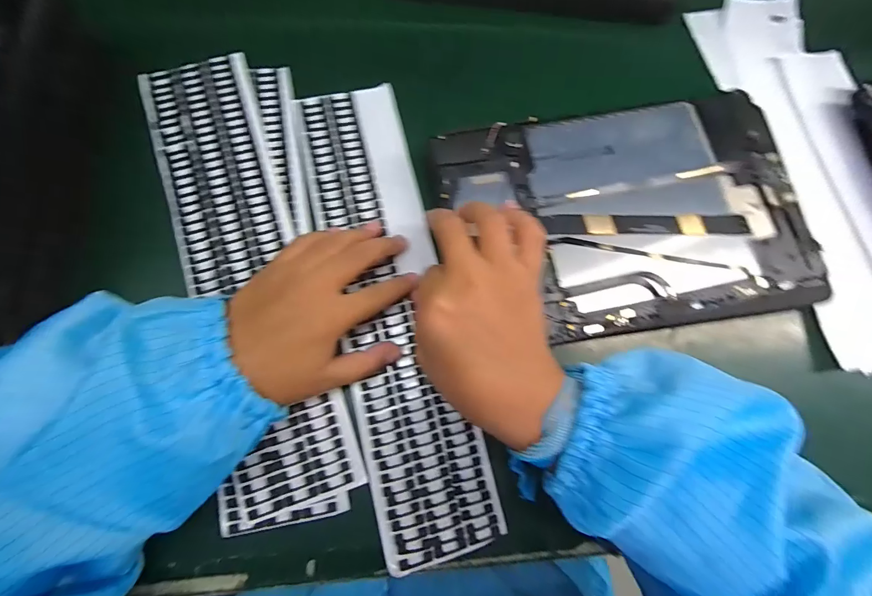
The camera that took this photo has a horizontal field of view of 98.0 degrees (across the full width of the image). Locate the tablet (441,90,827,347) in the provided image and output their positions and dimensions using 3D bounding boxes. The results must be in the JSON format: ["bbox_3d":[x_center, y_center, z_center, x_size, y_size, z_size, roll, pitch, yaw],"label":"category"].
[{"bbox_3d":[0.128,-0.057,0.252,0.242,0.007,0.156,-8,78,-6],"label":"tablet"}]

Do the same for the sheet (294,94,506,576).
[{"bbox_3d":[-0.030,-0.001,0.253,0.074,0.008,0.315,-14,79,-3],"label":"sheet"}]

